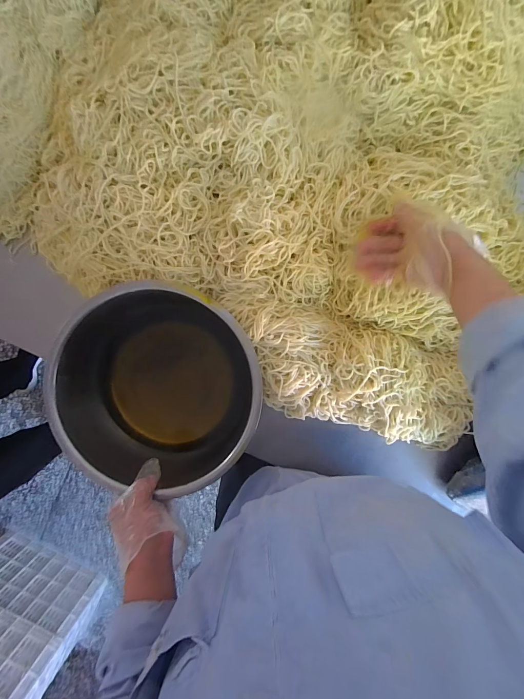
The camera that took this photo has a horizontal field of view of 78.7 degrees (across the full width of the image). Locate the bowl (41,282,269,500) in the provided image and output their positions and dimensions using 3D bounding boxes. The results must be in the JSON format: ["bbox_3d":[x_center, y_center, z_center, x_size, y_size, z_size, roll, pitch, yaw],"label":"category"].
[{"bbox_3d":[-0.143,0.044,0.477,0.287,0.117,0.267,0,95,3],"label":"bowl"}]

